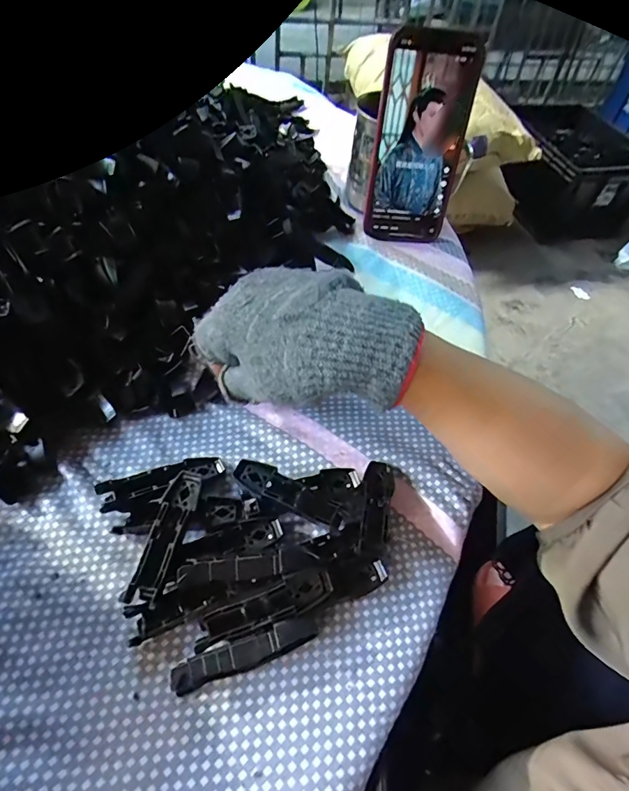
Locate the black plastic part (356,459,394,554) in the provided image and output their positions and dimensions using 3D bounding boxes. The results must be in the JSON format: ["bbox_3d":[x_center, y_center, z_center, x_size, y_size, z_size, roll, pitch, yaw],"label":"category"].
[{"bbox_3d":[0.035,0.062,0.256,0.017,0.009,0.069,15,33,6],"label":"black plastic part"}]

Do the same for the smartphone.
[{"bbox_3d":[0.090,-0.215,0.387,0.072,0.155,0.010,2,36,-6],"label":"smartphone"}]

